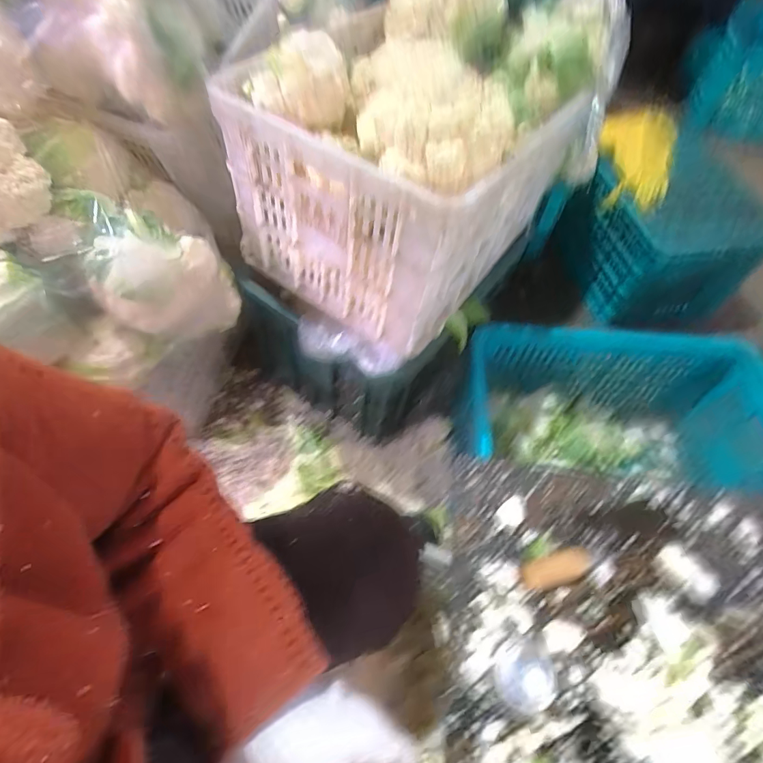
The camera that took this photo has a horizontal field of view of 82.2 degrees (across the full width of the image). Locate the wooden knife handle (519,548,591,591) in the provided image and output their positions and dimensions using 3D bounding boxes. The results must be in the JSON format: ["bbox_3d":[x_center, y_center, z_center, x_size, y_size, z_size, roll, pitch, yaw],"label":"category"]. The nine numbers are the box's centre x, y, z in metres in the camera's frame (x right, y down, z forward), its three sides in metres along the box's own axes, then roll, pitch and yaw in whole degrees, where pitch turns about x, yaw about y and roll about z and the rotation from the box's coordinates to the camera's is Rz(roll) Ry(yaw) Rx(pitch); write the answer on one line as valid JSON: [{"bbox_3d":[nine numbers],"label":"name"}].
[{"bbox_3d":[0.197,0.211,0.493,0.078,0.018,0.031,-13,58,-11],"label":"wooden knife handle"}]

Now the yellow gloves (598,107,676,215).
[{"bbox_3d":[0.638,-0.569,1.101,0.177,0.059,0.399,21,60,9],"label":"yellow gloves"}]

